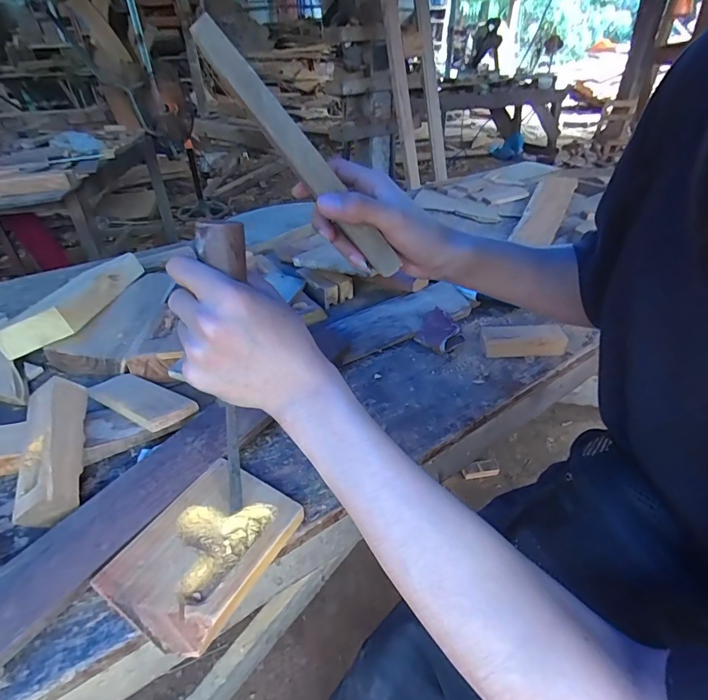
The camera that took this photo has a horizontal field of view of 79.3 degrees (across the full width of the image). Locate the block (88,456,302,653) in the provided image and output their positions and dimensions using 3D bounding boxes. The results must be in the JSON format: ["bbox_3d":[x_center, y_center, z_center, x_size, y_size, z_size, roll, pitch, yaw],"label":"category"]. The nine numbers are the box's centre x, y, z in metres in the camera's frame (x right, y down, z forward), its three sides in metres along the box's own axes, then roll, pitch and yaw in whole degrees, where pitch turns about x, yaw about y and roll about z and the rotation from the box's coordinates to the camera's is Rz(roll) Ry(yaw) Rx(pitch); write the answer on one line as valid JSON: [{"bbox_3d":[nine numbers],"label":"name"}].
[{"bbox_3d":[-0.128,0.170,0.371,0.110,0.021,0.141,18,39,26],"label":"block"}]

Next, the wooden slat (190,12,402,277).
[{"bbox_3d":[-0.034,-0.145,0.333,0.023,0.218,0.022,-32,31,21],"label":"wooden slat"}]

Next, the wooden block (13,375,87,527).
[{"bbox_3d":[-0.302,0.100,0.427,0.046,0.043,0.150,-39,50,15],"label":"wooden block"}]

